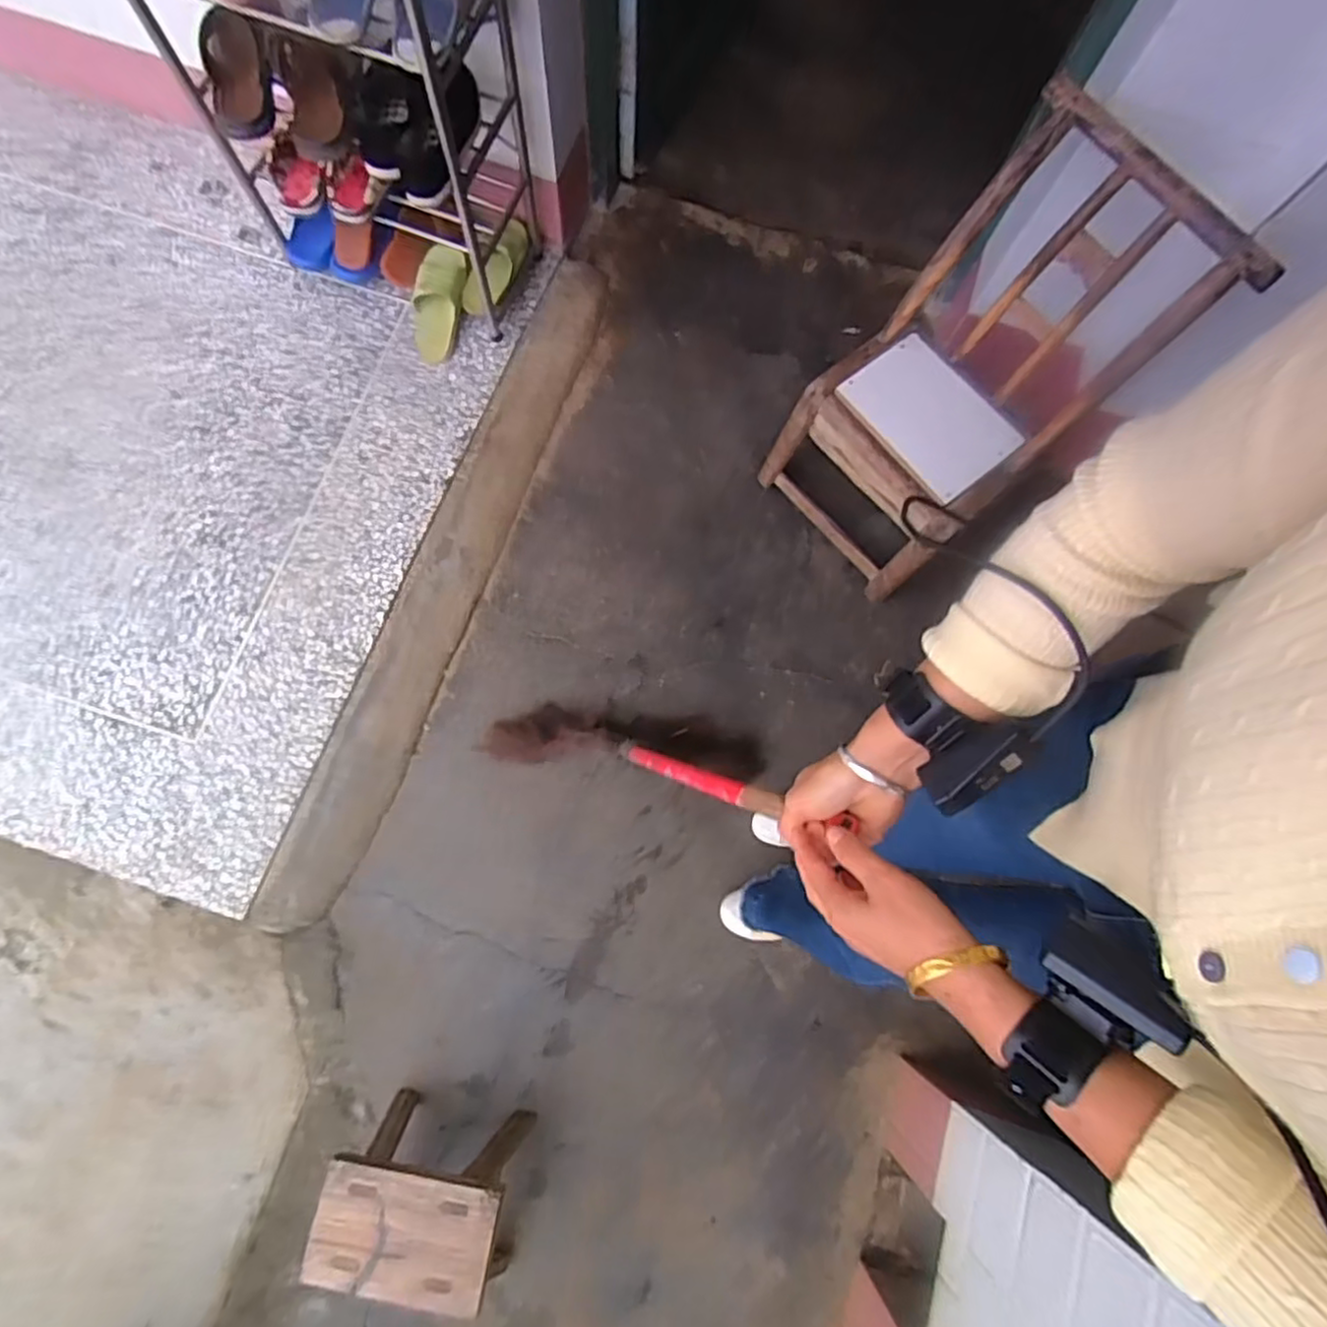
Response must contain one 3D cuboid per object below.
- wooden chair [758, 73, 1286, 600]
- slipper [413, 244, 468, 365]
[{"bbox_3d":[0.490,-0.454,1.099,0.404,0.541,0.345,-37,81,-11],"label":"wooden chair"},{"bbox_3d":[-0.458,-0.719,1.360,0.096,0.054,0.209,18,109,2],"label":"slipper"}]

